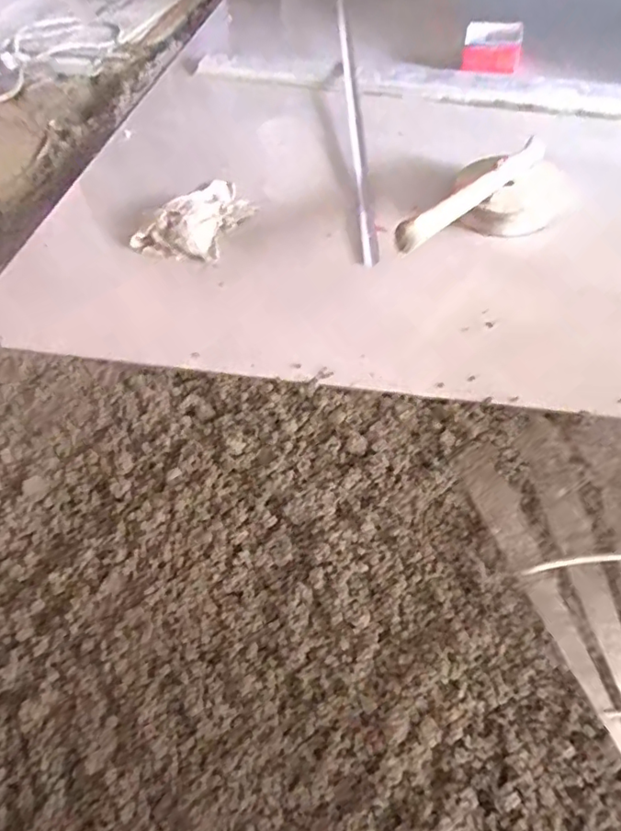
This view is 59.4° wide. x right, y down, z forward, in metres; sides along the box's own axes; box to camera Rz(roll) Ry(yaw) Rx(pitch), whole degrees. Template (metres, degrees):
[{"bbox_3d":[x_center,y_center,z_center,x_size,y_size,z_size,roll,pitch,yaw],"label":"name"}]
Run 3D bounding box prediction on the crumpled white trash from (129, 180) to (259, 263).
[{"bbox_3d":[-0.192,-0.341,0.929,0.165,0.050,0.205,18,60,15],"label":"crumpled white trash"}]

